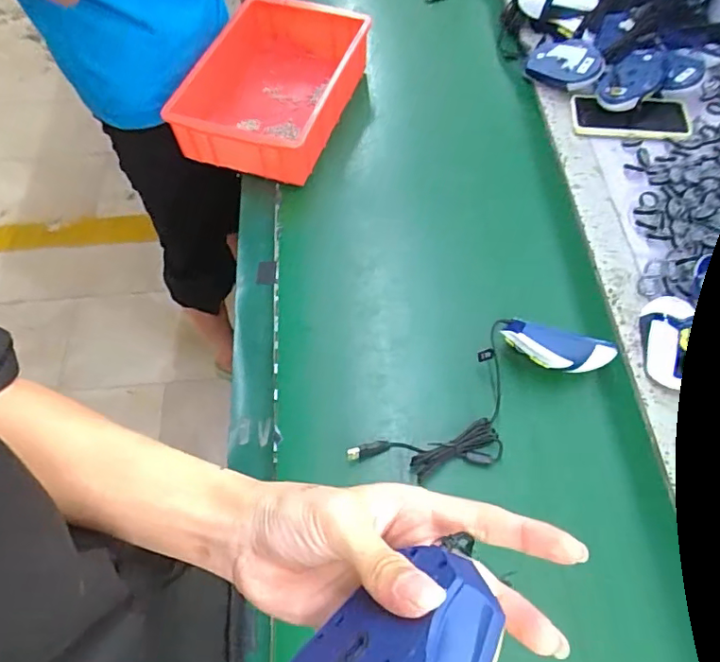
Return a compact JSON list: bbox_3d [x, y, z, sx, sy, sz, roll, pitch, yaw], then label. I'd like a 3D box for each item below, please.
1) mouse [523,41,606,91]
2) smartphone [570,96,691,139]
[{"bbox_3d":[0.311,-0.405,0.825,0.115,0.047,0.064,40,70,22],"label":"mouse"},{"bbox_3d":[0.387,-0.310,0.779,0.154,0.017,0.072,5,70,11],"label":"smartphone"}]

